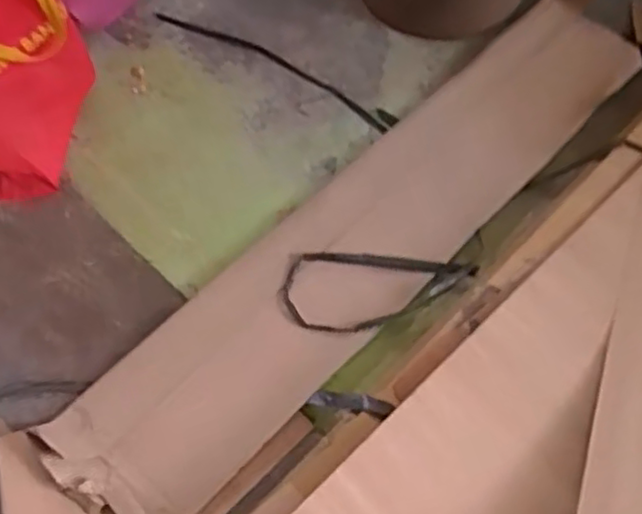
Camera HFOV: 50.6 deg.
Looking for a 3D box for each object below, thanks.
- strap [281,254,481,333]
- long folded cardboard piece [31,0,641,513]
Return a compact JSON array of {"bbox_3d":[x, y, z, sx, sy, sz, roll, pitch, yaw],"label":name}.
[{"bbox_3d":[0.093,0.056,1.071,0.301,0.014,0.139,2,63,1],"label":"strap"},{"bbox_3d":[0.124,-0.076,1.161,0.248,0.031,1.273,39,67,19],"label":"long folded cardboard piece"}]

